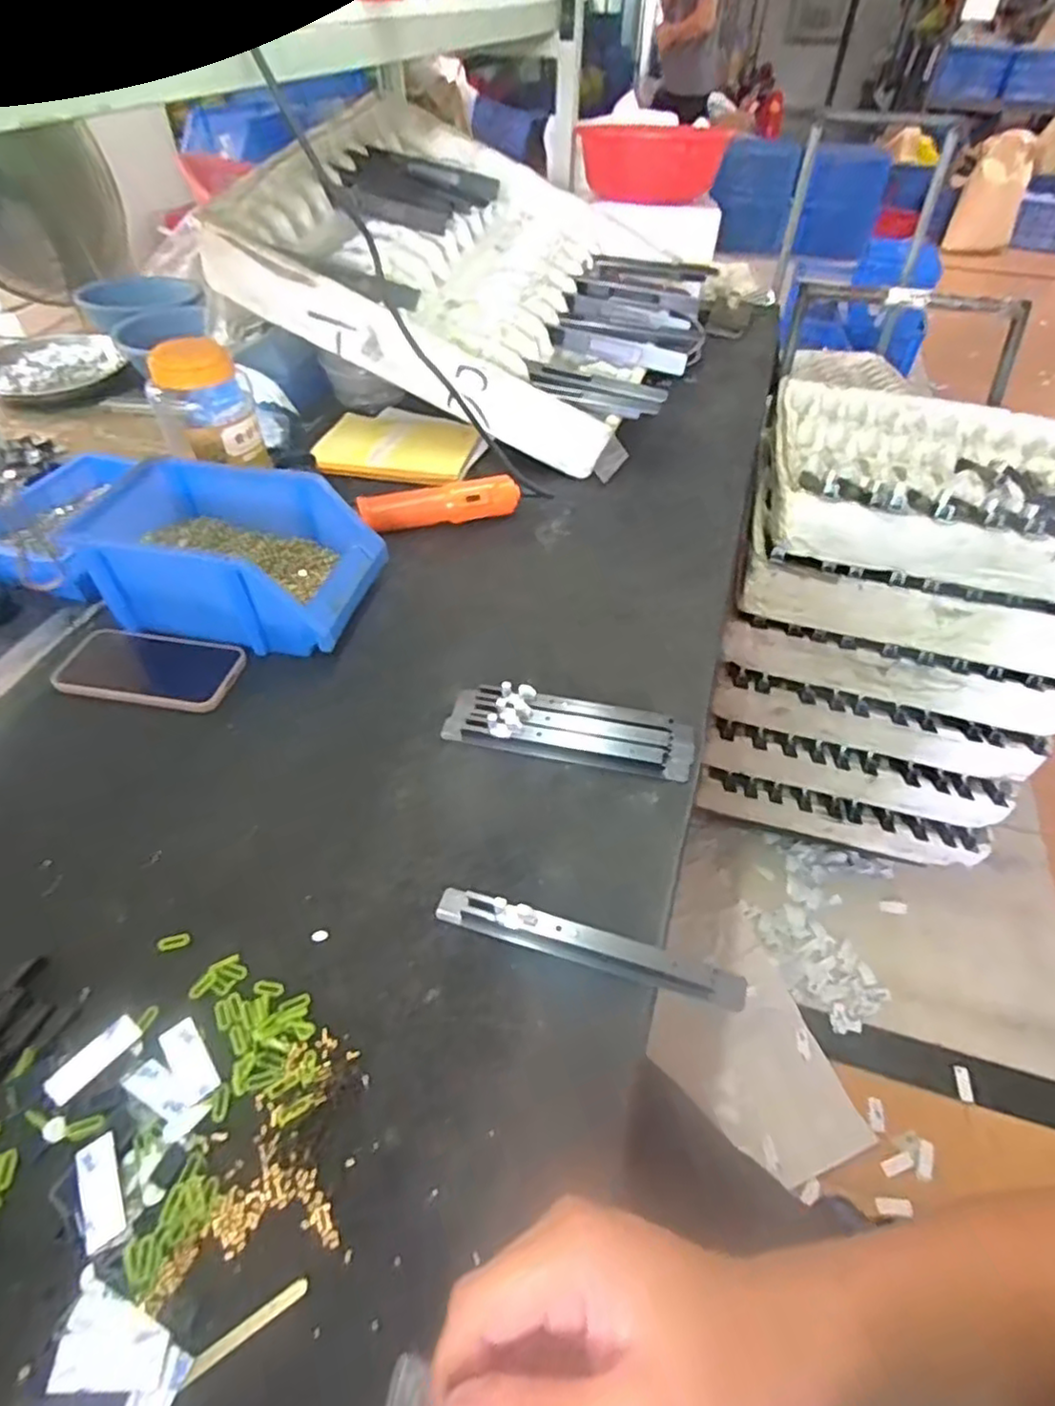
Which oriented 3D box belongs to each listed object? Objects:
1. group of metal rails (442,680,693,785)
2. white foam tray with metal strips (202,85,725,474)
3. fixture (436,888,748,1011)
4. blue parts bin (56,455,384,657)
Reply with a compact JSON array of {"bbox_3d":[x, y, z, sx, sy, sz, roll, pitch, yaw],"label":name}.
[{"bbox_3d":[0.037,0.024,0.575,0.207,0.024,0.056,10,47,7],"label":"group of metal rails"},{"bbox_3d":[-0.042,-0.617,0.933,0.587,0.103,0.540,23,60,-6],"label":"white foam tray with metal strips"},{"bbox_3d":[0.039,0.161,0.446,0.206,0.022,0.025,14,48,11],"label":"fixture"},{"bbox_3d":[-0.285,-0.140,0.662,0.249,0.112,0.145,10,47,7],"label":"blue parts bin"}]

